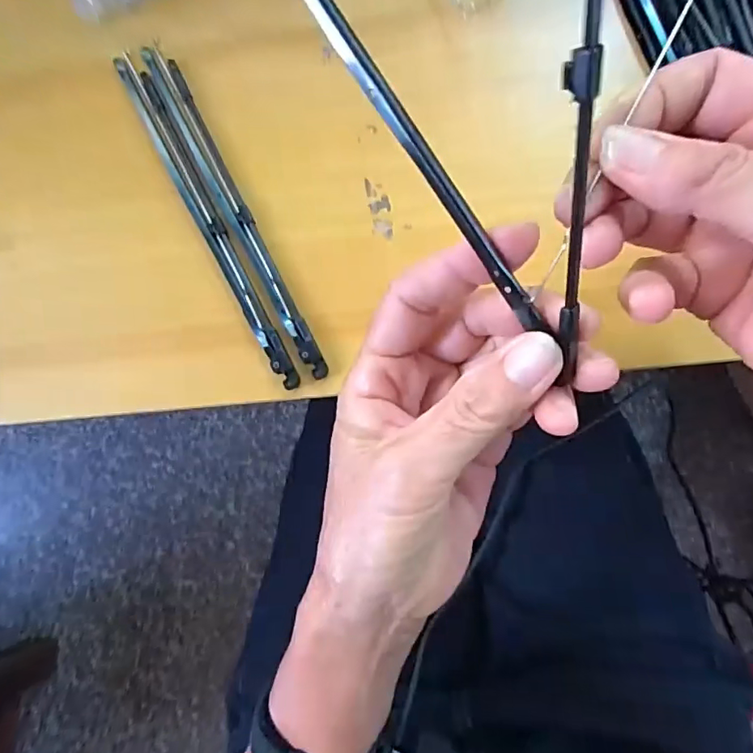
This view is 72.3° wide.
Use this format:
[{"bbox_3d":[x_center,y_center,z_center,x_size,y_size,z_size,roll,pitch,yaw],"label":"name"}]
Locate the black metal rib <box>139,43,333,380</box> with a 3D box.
[{"bbox_3d":[-0.068,-0.082,0.247,0.010,0.007,0.186,-28,84,2],"label":"black metal rib"}]

